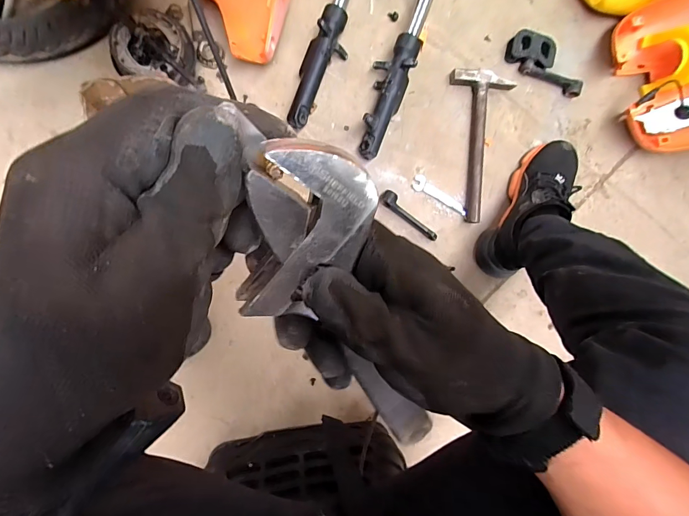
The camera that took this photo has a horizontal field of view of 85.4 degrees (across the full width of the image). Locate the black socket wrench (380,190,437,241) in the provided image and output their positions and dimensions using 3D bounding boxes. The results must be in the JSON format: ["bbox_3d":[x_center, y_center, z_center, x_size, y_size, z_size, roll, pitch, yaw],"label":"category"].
[{"bbox_3d":[0.117,-0.076,0.672,0.123,0.027,0.026,39,84,-6],"label":"black socket wrench"}]

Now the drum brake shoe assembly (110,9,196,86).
[{"bbox_3d":[-0.301,-0.330,0.599,0.116,0.061,0.103,6,91,-6],"label":"drum brake shoe assembly"}]

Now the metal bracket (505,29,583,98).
[{"bbox_3d":[0.387,-0.377,0.710,0.163,0.028,0.076,21,86,-8],"label":"metal bracket"}]

